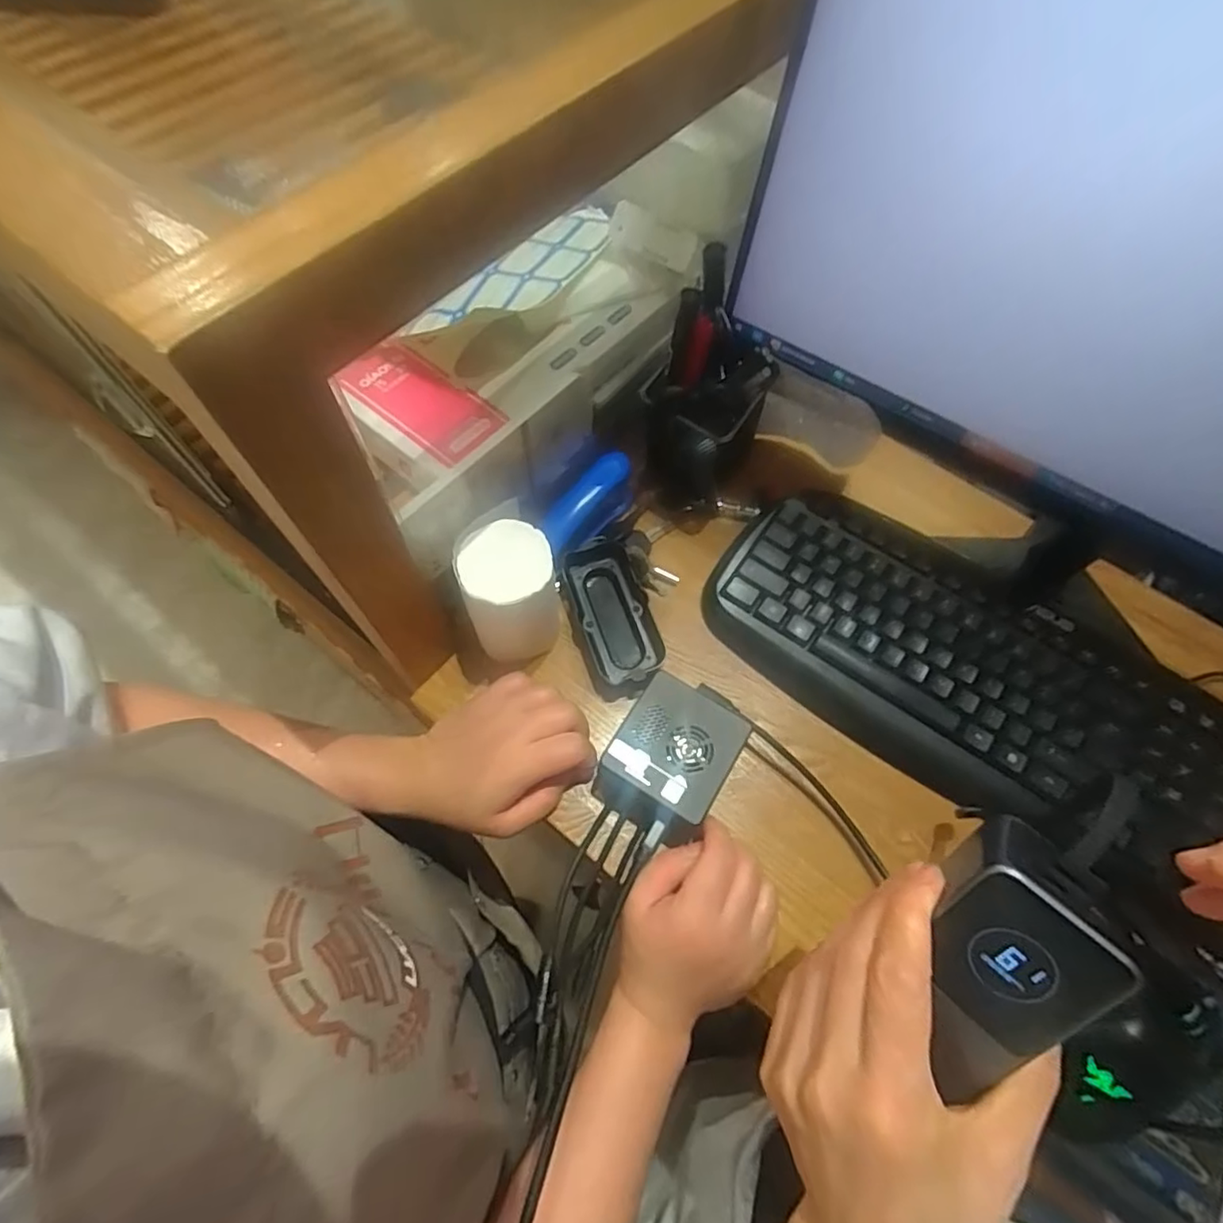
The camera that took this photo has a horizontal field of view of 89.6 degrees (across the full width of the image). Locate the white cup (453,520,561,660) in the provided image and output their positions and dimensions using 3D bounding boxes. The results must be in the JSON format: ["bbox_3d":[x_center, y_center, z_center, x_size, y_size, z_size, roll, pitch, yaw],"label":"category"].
[{"bbox_3d":[-0.067,-0.009,0.419,0.058,0.102,0.057,1,64,-1],"label":"white cup"}]

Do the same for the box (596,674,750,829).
[{"bbox_3d":[0.039,0.096,0.406,0.070,0.042,0.088,31,68,13],"label":"box"}]

